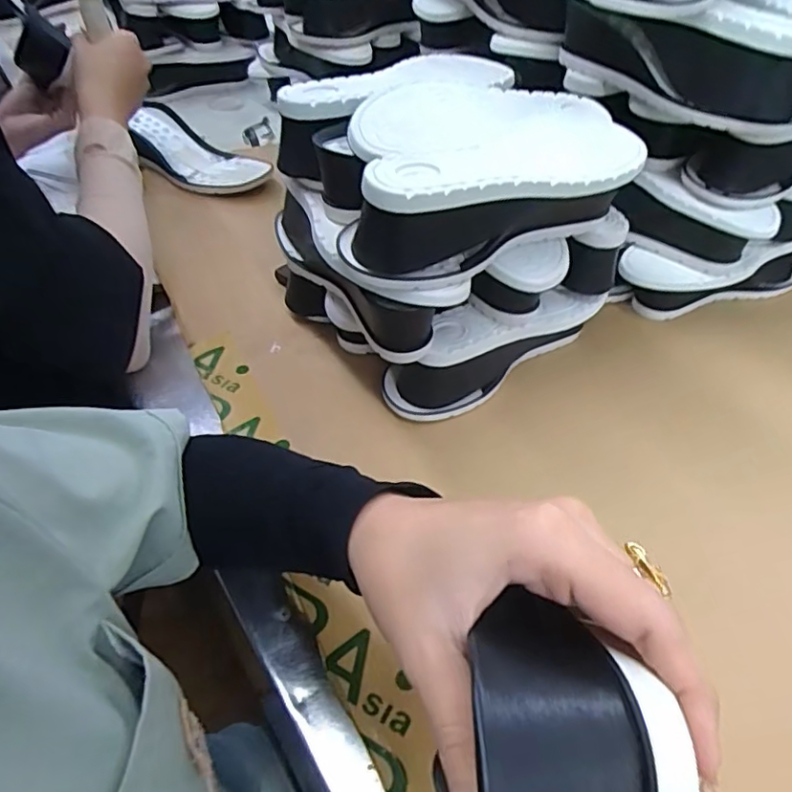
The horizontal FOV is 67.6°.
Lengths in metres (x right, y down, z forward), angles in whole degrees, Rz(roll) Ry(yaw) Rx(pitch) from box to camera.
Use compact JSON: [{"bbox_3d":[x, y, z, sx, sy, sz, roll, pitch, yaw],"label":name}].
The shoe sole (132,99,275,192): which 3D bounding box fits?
[{"bbox_3d":[-0.268,-0.320,0.795,0.207,0.042,0.098,31,50,8],"label":"shoe sole"}]

